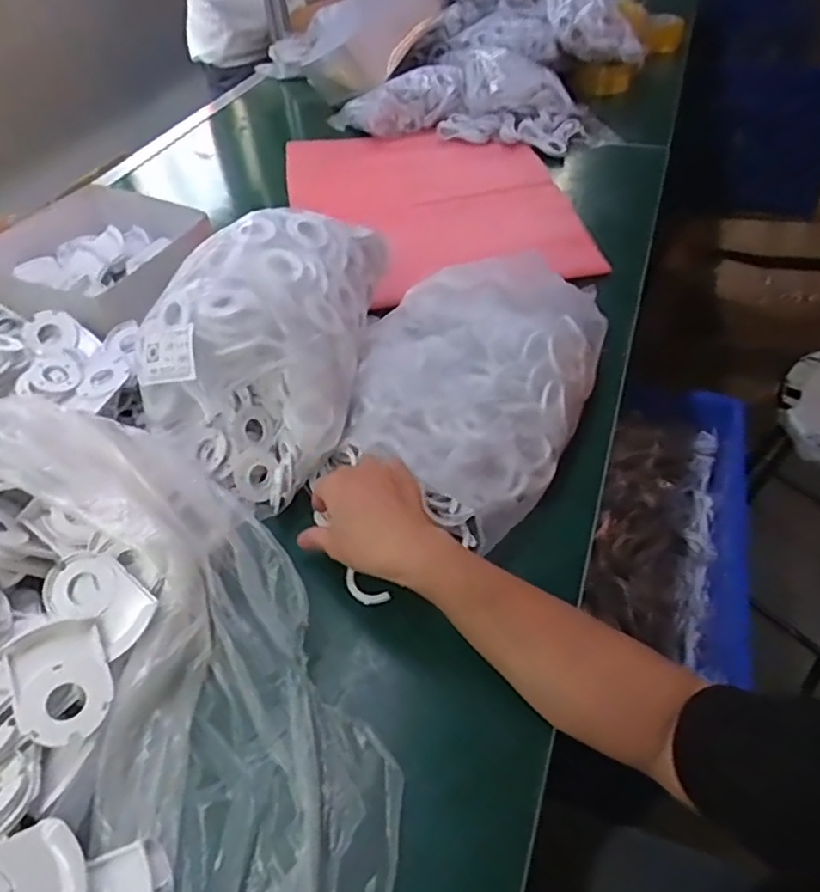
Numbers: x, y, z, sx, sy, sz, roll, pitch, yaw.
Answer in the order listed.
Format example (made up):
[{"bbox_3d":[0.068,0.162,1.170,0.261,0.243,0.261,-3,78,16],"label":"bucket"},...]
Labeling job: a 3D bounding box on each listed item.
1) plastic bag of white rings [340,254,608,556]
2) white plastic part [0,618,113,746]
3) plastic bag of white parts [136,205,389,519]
[{"bbox_3d":[0.043,-0.069,0.606,0.234,0.080,0.294,16,50,19],"label":"plastic bag of white rings"},{"bbox_3d":[-0.239,0.163,0.433,0.058,0.011,0.078,-18,68,-28],"label":"white plastic part"},{"bbox_3d":[-0.149,-0.115,0.631,0.197,0.144,0.336,1,47,6],"label":"plastic bag of white parts"}]

